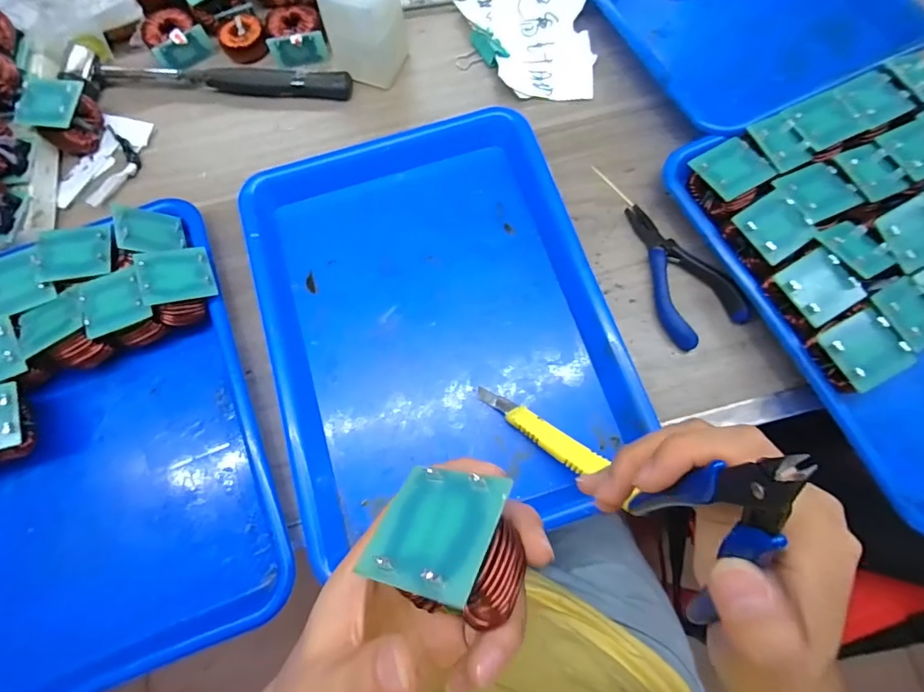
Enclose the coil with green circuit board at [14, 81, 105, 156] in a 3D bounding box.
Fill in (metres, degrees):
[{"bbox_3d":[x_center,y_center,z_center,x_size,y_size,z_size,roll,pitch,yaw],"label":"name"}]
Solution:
[{"bbox_3d":[-0.349,-0.203,0.399,0.054,0.045,0.053,19,77,4],"label":"coil with green circuit board"}]

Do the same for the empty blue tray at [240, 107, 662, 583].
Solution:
[{"bbox_3d":[-0.024,-0.028,0.362,0.253,0.038,0.315,-16,77,-4],"label":"empty blue tray"}]

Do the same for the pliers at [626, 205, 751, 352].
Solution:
[{"bbox_3d":[0.173,-0.063,0.365,0.056,0.020,0.123,-21,78,-5],"label":"pliers"}]

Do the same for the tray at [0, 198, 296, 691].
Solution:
[{"bbox_3d":[-0.270,0.072,0.323,0.244,0.050,0.309,-21,78,-5],"label":"tray"}]

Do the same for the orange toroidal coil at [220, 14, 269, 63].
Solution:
[{"bbox_3d":[-0.211,-0.295,0.438,0.041,0.018,0.048,-23,78,-5],"label":"orange toroidal coil"}]

